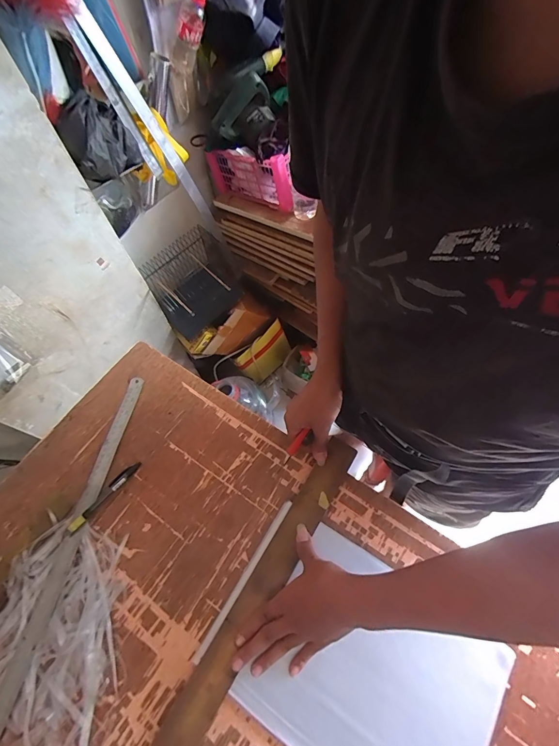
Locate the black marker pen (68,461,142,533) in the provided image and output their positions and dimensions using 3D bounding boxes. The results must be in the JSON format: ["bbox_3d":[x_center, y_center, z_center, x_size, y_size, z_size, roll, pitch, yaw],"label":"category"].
[{"bbox_3d":[-0.268,0.189,0.547,0.013,0.013,0.127,36,70,19],"label":"black marker pen"}]

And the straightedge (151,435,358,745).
[{"bbox_3d":[-0.019,0.288,0.491,0.048,0.012,0.452,30,69,16],"label":"straightedge"}]

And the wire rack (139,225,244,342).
[{"bbox_3d":[-0.238,-0.260,1.010,0.245,0.151,0.182,-41,69,-14],"label":"wire rack"}]

